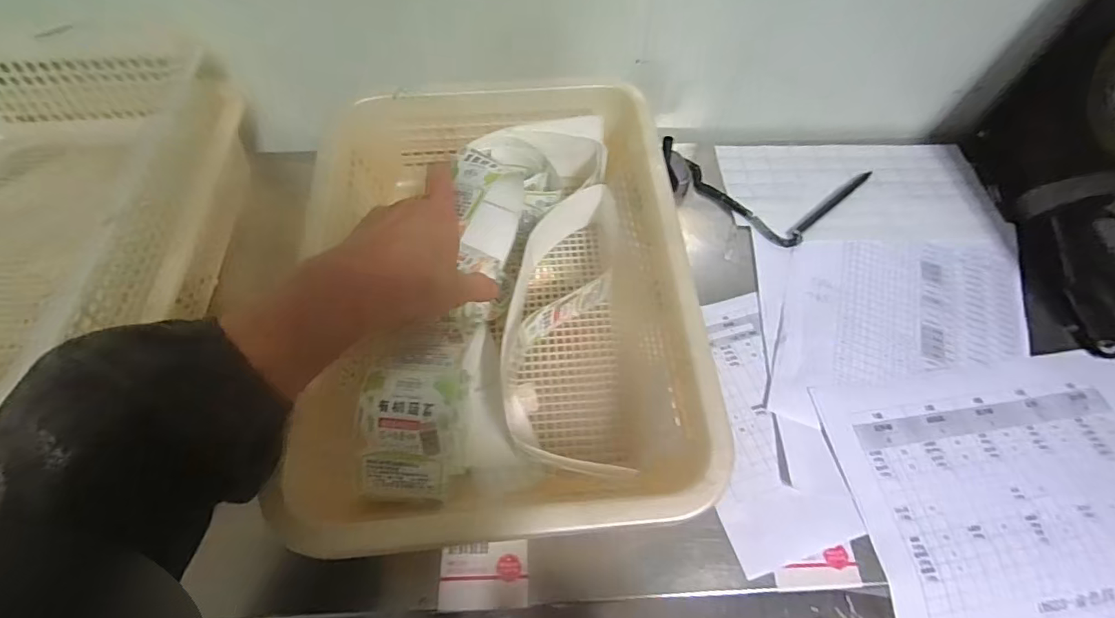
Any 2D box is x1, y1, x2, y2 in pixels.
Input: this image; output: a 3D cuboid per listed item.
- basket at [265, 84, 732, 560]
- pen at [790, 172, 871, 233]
[{"bbox_3d":[-0.040,-0.019,0.391,0.250,0.123,0.324,-4,60,-3],"label":"basket"},{"bbox_3d":[0.288,-0.114,0.519,0.132,0.005,0.013,-36,66,-20],"label":"pen"}]

